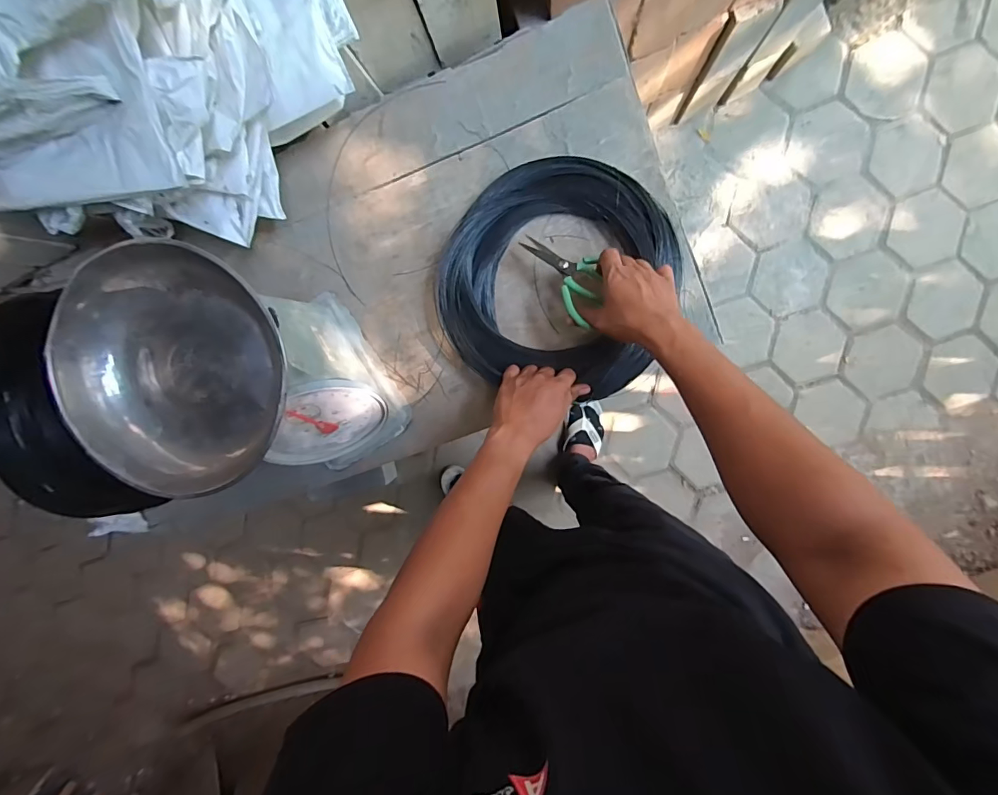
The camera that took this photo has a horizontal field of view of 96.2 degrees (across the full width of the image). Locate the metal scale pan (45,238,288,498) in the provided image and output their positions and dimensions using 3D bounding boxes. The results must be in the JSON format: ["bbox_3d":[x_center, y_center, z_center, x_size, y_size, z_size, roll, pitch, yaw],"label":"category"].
[{"bbox_3d":[-0.316,-0.025,0.450,0.225,0.063,0.230,1,96,7],"label":"metal scale pan"}]

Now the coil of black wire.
[{"bbox_3d":[0.079,-0.173,0.640,0.319,0.047,0.308,1,96,7],"label":"coil of black wire"}]

